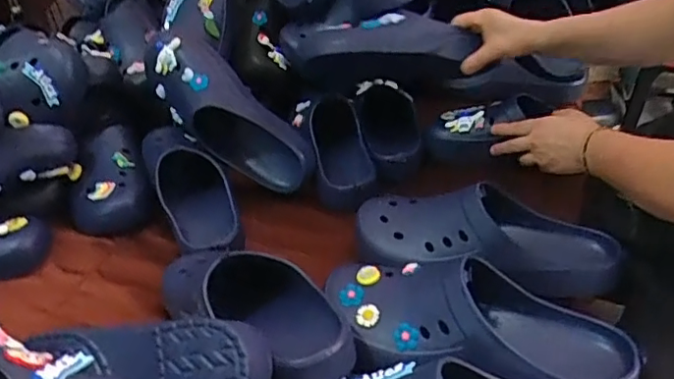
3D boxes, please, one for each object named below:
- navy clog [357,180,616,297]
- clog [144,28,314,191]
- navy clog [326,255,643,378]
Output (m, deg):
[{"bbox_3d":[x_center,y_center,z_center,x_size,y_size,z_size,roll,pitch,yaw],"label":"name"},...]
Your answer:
[{"bbox_3d":[0.162,0.049,0.642,0.288,0.083,0.092,5,38,16],"label":"navy clog"},{"bbox_3d":[-0.160,-0.110,0.824,0.303,0.096,0.101,42,45,5],"label":"clog"},{"bbox_3d":[0.126,0.132,0.544,0.290,0.090,0.098,6,38,17],"label":"navy clog"}]

